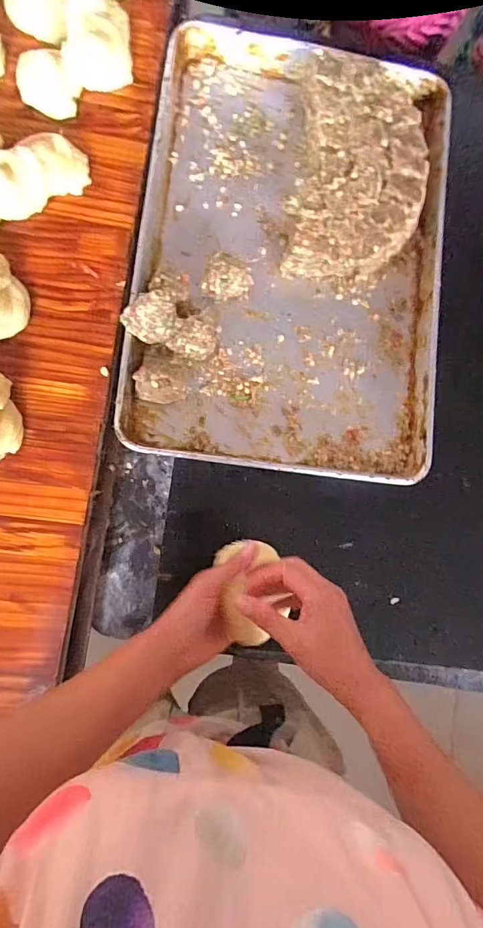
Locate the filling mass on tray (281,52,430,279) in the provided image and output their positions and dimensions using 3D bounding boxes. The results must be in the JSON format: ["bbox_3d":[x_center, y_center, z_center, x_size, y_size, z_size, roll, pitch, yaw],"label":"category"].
[{"bbox_3d":[0.160,-0.404,0.626,0.177,0.063,0.296,11,82,-4],"label":"filling mass on tray"}]

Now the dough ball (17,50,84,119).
[{"bbox_3d":[-0.244,-0.478,0.561,0.071,0.033,0.067,1,83,-6],"label":"dough ball"}]

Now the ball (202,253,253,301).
[{"bbox_3d":[-0.018,-0.251,0.596,0.069,0.047,0.057,-8,84,-7],"label":"ball"}]

